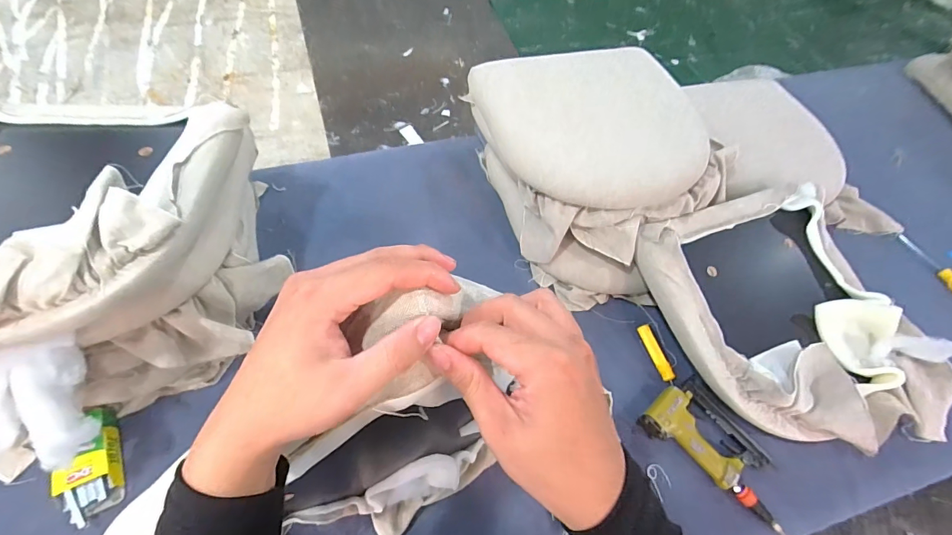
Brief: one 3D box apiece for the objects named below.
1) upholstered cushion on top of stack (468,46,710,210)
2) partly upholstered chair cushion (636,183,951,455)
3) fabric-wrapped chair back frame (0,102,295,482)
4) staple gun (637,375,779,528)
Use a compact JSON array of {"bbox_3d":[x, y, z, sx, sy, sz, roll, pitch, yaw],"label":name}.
[{"bbox_3d":[0.250,-0.311,0.876,0.440,0.074,0.441,-10,61,-10],"label":"upholstered cushion on top of stack"},{"bbox_3d":[0.594,0.098,0.779,0.439,0.133,0.508,-19,63,-15],"label":"partly upholstered chair cushion"},{"bbox_3d":[-0.611,0.000,0.675,0.471,0.310,0.552,-2,60,-6],"label":"fabric-wrapped chair back frame"},{"bbox_3d":[0.432,0.306,0.731,0.257,0.041,0.139,37,64,16],"label":"staple gun"}]

